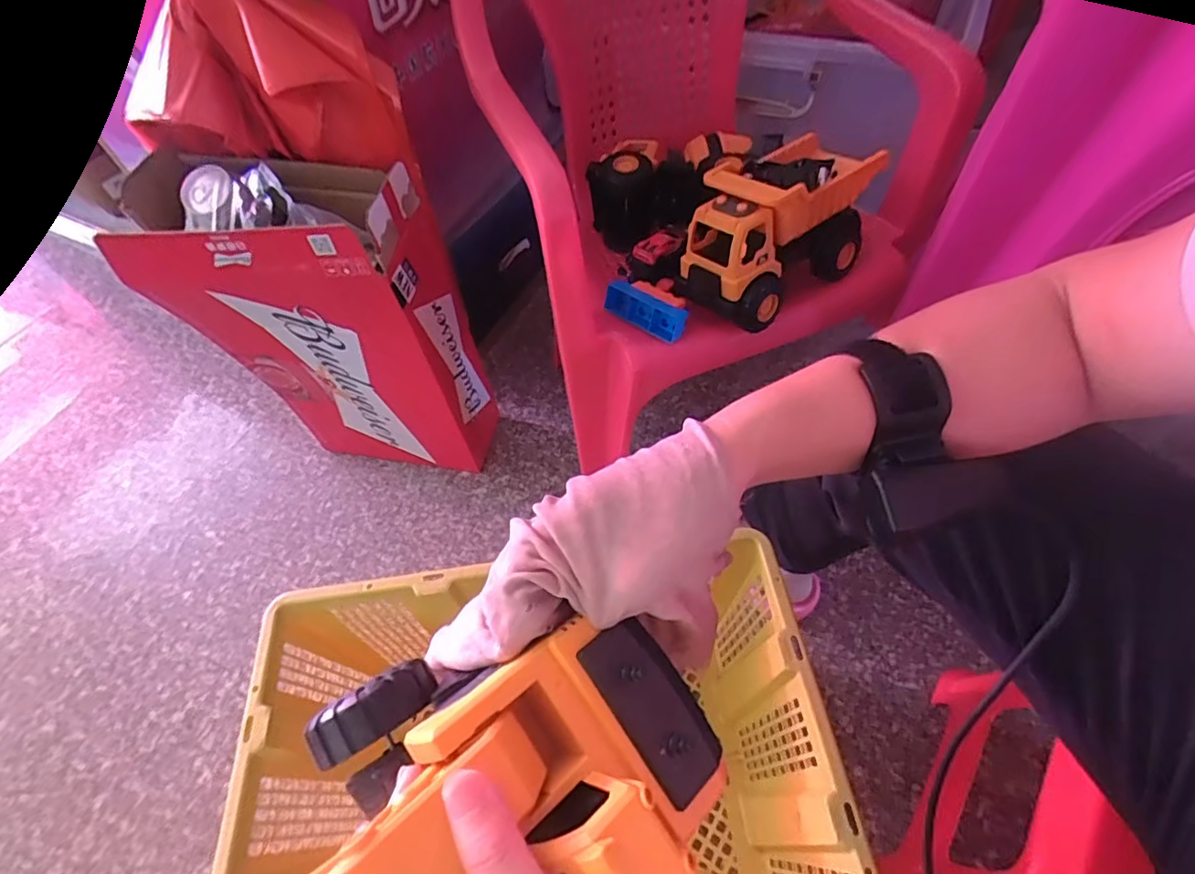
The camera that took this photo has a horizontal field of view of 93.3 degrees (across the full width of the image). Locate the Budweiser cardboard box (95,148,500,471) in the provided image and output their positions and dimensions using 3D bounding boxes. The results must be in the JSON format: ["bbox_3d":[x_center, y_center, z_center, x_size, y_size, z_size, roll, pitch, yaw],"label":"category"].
[{"bbox_3d":[-0.324,-0.117,0.734,0.286,0.455,0.142,-1,56,3],"label":"Budweiser cardboard box"}]

